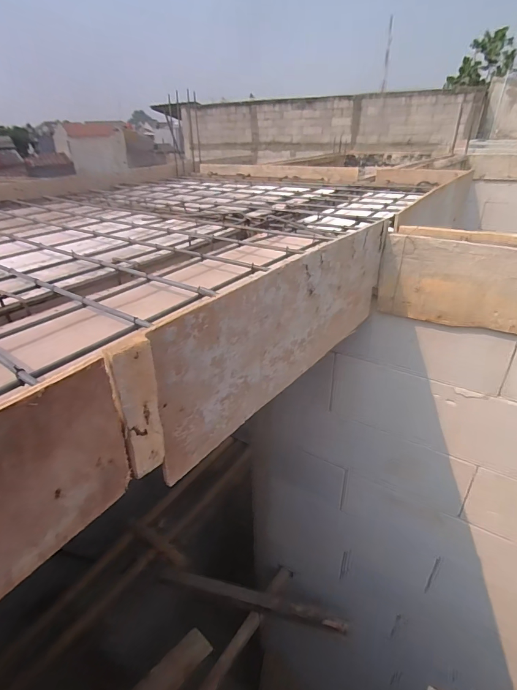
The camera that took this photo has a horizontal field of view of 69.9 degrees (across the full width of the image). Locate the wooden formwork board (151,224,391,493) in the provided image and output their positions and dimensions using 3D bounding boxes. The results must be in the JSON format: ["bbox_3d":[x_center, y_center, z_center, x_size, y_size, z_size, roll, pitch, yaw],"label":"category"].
[{"bbox_3d":[0.076,-0.045,0.591,0.014,0.201,0.593,19,36,31],"label":"wooden formwork board"}]

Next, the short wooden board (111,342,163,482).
[{"bbox_3d":[-0.110,0.064,0.350,0.007,0.142,0.041,23,38,35],"label":"short wooden board"}]

